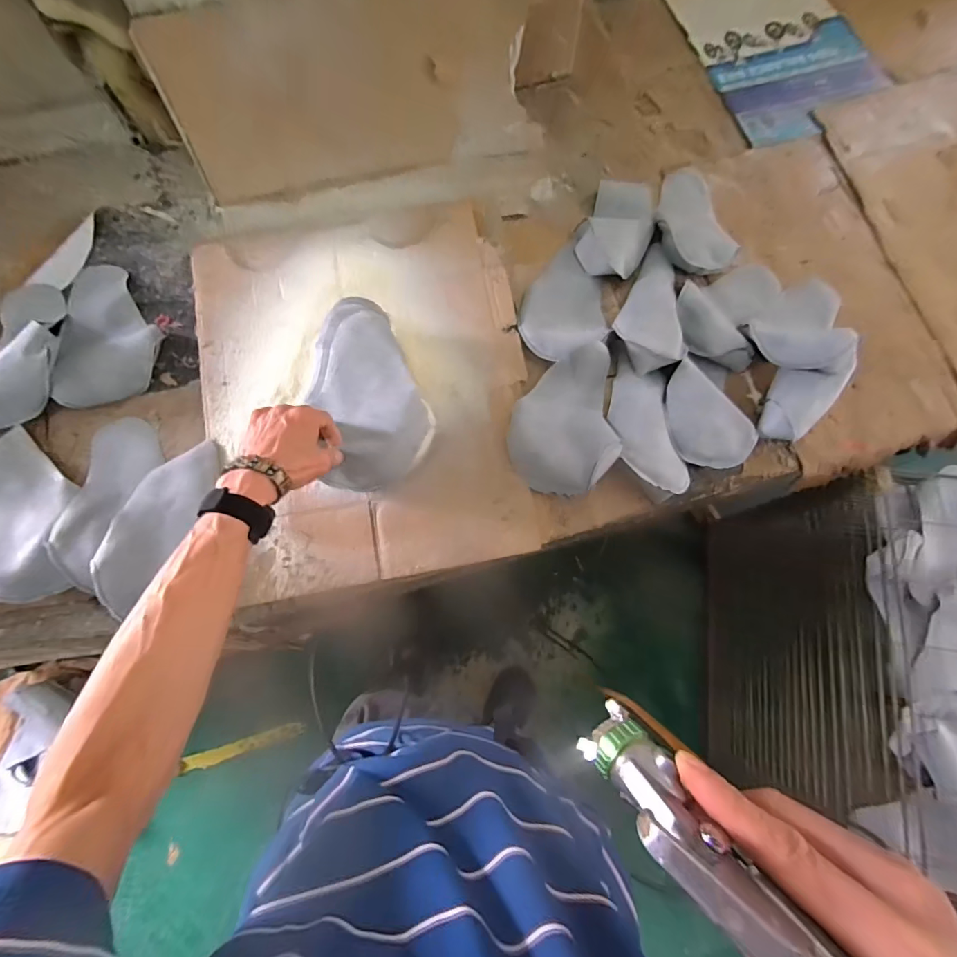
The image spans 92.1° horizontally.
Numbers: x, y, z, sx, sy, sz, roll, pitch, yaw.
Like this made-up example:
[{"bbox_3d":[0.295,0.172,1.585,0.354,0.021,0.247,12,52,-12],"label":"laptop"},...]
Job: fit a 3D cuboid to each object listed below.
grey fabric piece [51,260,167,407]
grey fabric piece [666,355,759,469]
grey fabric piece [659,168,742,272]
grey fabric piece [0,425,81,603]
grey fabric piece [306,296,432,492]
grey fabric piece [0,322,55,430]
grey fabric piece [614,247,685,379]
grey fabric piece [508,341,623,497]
[{"bbox_3d":[-0.586,-0.241,0.726,0.129,0.032,0.247,-10,76,-3],"label":"grey fabric piece"},{"bbox_3d":[0.362,-0.094,0.742,0.113,0.027,0.172,-43,80,-10],"label":"grey fabric piece"},{"bbox_3d":[0.406,-0.500,0.889,0.143,0.060,0.274,9,60,2],"label":"grey fabric piece"},{"bbox_3d":[-0.660,0.049,0.651,0.150,0.038,0.252,-20,77,-5],"label":"grey fabric piece"},{"bbox_3d":[-0.150,-0.127,0.621,0.141,0.045,0.295,-16,64,-5],"label":"grey fabric piece"},{"bbox_3d":[-0.681,-0.142,0.675,0.076,0.052,0.171,40,93,9],"label":"grey fabric piece"},{"bbox_3d":[0.307,-0.302,0.803,0.115,0.034,0.285,15,63,3],"label":"grey fabric piece"},{"bbox_3d":[0.130,-0.095,0.692,0.161,0.071,0.233,0,76,-1],"label":"grey fabric piece"}]

